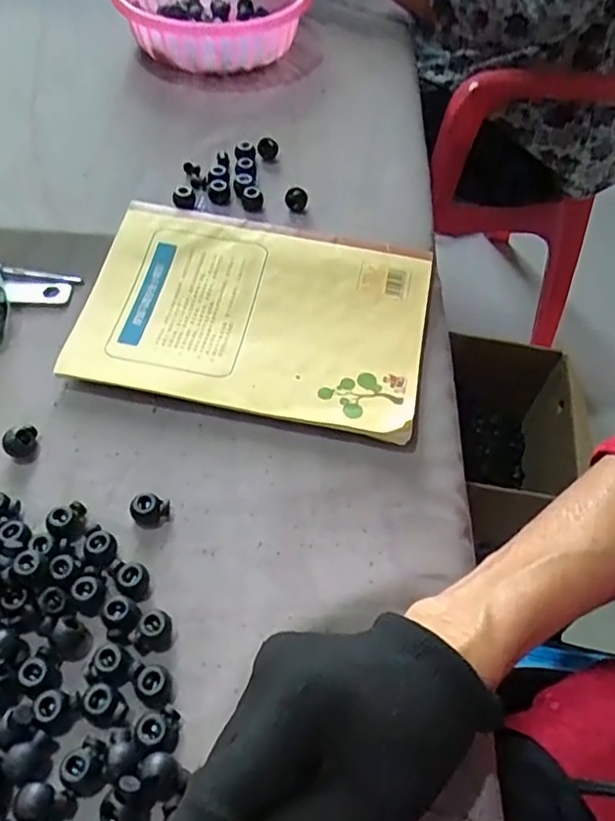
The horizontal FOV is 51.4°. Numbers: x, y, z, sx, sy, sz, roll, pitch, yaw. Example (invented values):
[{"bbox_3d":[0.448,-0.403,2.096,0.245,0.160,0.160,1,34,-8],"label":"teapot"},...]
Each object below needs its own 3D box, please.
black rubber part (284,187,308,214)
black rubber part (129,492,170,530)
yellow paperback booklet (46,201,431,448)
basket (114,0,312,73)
[{"bbox_3d":[-0.008,-0.146,0.441,0.015,0.013,0.012,5,54,0],"label":"black rubber part"},{"bbox_3d":[-0.080,0.051,0.325,0.019,0.010,0.016,11,55,5],"label":"black rubber part"},{"bbox_3d":[-0.034,-0.061,0.394,0.206,0.011,0.140,11,60,4],"label":"yellow paperback booklet"},{"bbox_3d":[-0.089,-0.351,0.562,0.145,0.048,0.148,1,54,-2],"label":"basket"}]

